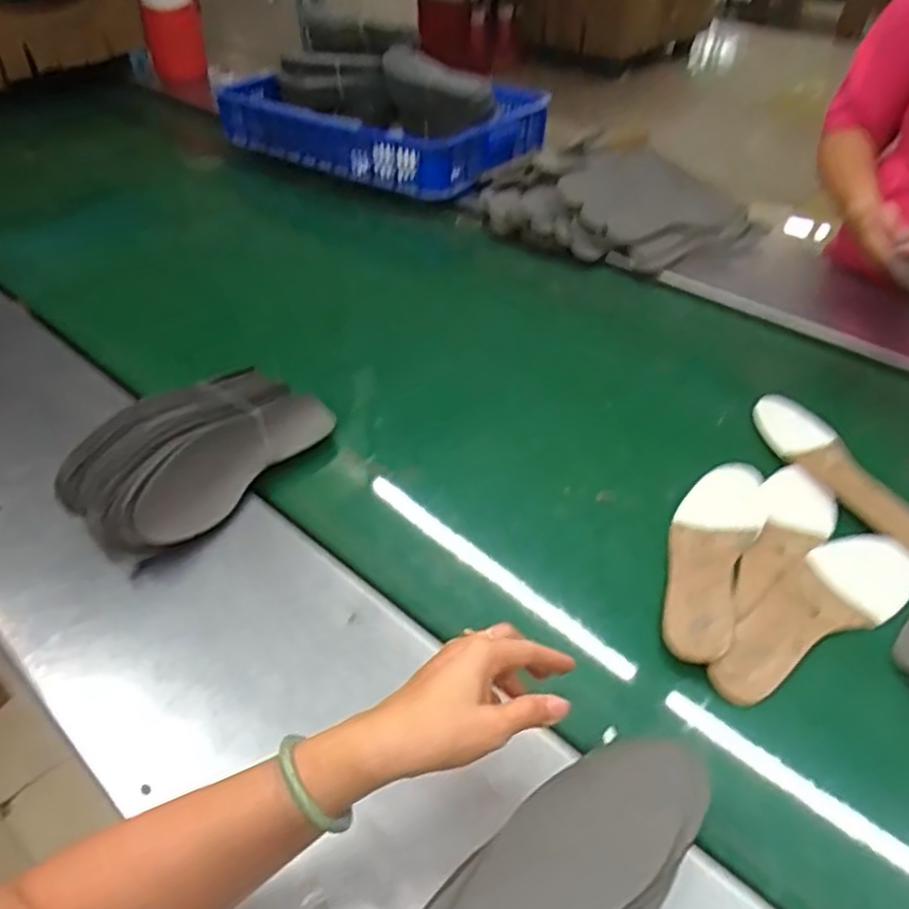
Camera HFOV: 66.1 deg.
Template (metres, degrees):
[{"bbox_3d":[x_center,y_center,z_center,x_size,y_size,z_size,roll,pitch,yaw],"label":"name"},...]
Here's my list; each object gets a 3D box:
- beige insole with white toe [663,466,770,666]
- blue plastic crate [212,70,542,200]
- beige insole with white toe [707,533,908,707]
[{"bbox_3d":[0.250,0.090,0.683,0.077,0.010,0.264,21,45,20],"label":"beige insole with white toe"},{"bbox_3d":[-0.173,-0.723,1.508,0.658,0.116,0.378,24,47,25],"label":"blue plastic crate"},{"bbox_3d":[0.326,0.143,0.630,0.254,0.019,0.079,-25,48,-27],"label":"beige insole with white toe"}]

